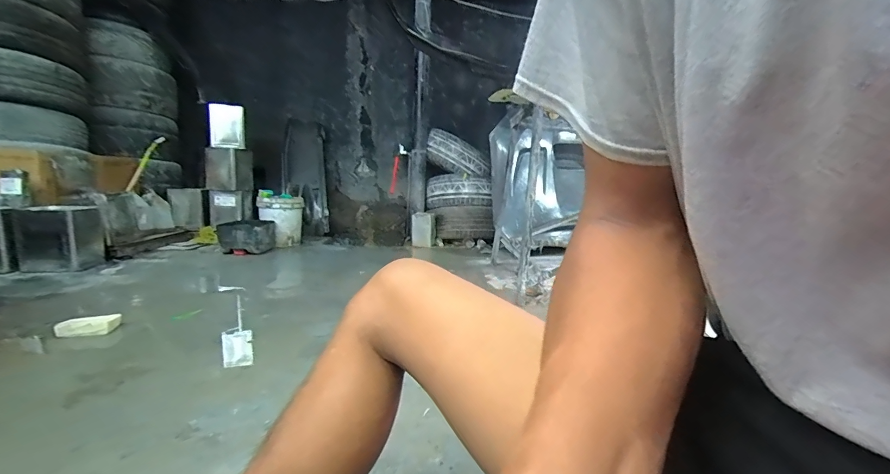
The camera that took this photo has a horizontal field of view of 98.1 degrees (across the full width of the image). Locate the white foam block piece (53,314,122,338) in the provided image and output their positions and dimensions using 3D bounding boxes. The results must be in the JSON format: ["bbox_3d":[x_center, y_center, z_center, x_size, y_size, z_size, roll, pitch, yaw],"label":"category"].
[{"bbox_3d":[-1.060,0.266,1.149,0.144,0.051,0.034,-4,9,-35],"label":"white foam block piece"}]

